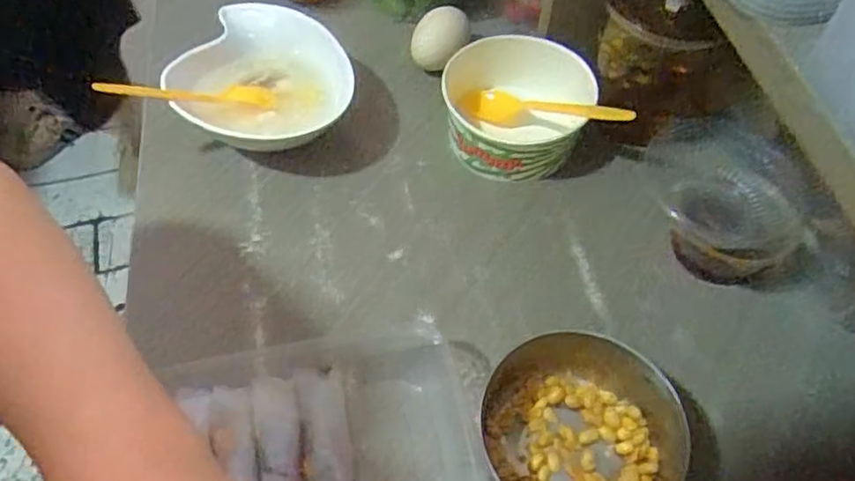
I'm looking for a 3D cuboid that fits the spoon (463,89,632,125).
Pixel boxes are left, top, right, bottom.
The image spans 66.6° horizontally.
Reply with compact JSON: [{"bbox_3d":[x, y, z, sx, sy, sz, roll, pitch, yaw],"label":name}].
[{"bbox_3d":[0.080,-0.090,0.445,0.125,0.021,0.018,13,53,37],"label":"spoon"}]

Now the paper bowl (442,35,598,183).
[{"bbox_3d":[0.062,-0.092,0.453,0.098,0.050,0.092,0,56,0],"label":"paper bowl"}]

